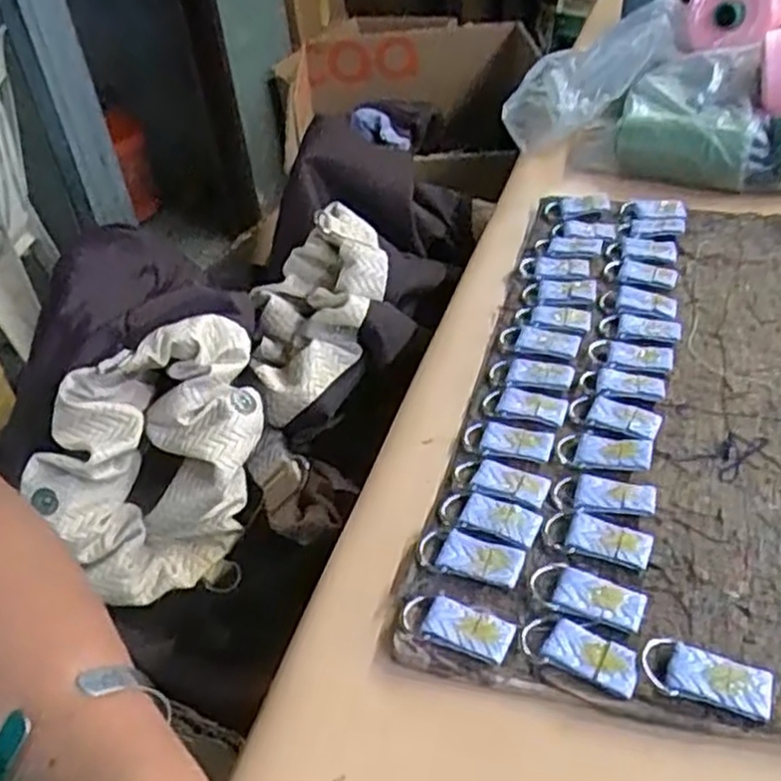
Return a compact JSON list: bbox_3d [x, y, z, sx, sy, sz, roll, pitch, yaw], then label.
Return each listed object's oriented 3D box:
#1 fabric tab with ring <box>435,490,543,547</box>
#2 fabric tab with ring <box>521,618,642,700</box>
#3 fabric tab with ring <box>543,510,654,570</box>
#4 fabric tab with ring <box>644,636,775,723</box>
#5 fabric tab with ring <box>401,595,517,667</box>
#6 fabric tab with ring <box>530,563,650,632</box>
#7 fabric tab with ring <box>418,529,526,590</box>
[{"bbox_3d":[0.048,0.061,0.380,0.049,0.004,0.023,14,44,24],"label":"fabric tab with ring"},{"bbox_3d":[0.078,0.107,0.320,0.048,0.007,0.024,16,44,26],"label":"fabric tab with ring"},{"bbox_3d":[0.096,0.068,0.363,0.048,0.004,0.024,15,44,25],"label":"fabric tab with ring"},{"bbox_3d":[0.124,0.113,0.305,0.047,0.008,0.023,13,43,23],"label":"fabric tab with ring"},{"bbox_3d":[0.029,0.102,0.336,0.048,0.006,0.024,11,43,21],"label":"fabric tab with ring"},{"bbox_3d":[0.085,0.089,0.340,0.048,0.004,0.024,20,46,29],"label":"fabric tab with ring"},{"bbox_3d":[0.037,0.077,0.363,0.049,0.006,0.023,13,43,23],"label":"fabric tab with ring"}]

